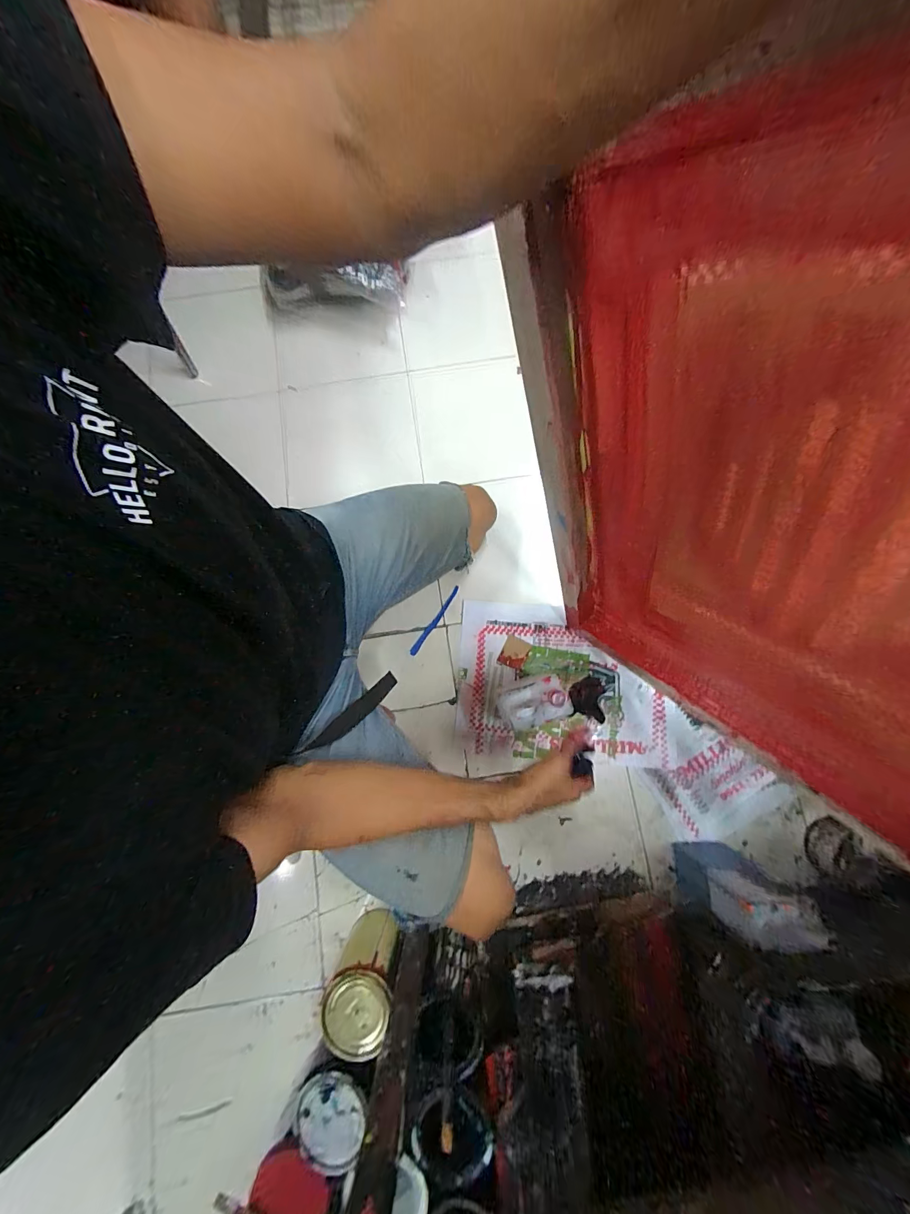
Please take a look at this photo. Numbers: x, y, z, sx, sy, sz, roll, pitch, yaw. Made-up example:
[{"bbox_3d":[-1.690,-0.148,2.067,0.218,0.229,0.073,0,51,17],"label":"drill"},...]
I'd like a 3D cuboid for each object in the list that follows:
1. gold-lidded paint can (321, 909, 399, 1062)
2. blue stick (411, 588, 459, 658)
[{"bbox_3d":[-0.141,0.582,0.614,0.094,0.157,0.117,20,81,4],"label":"gold-lidded paint can"},{"bbox_3d":[-0.041,0.028,0.792,0.016,0.004,0.166,33,82,6],"label":"blue stick"}]

